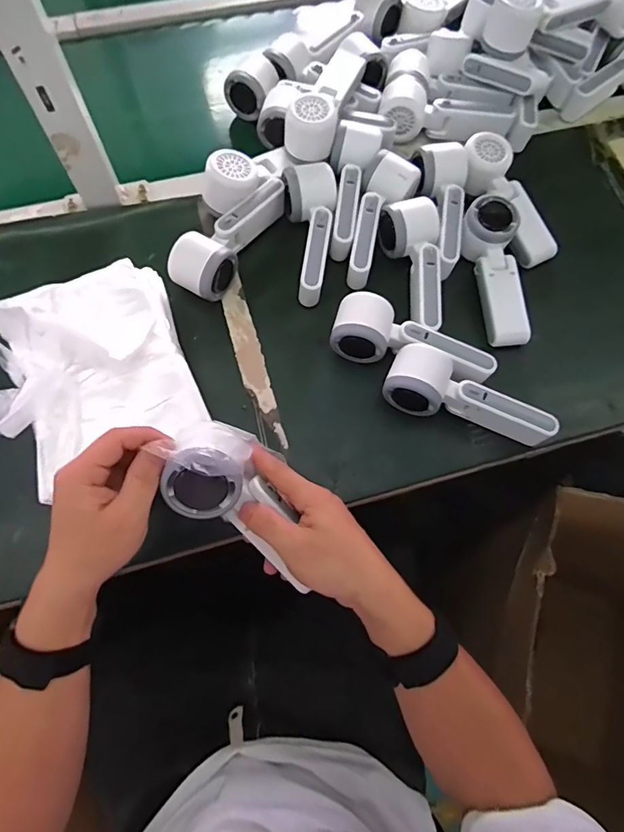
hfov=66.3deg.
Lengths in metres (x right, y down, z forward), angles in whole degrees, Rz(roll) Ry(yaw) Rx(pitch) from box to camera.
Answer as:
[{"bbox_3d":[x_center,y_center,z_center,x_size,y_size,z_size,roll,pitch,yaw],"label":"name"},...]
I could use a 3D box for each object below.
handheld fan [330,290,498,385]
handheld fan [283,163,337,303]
[{"bbox_3d":[0.100,-0.067,0.495,0.166,0.048,0.069,28,71,8],"label":"handheld fan"},{"bbox_3d":[-0.003,-0.203,0.536,0.058,0.054,0.154,1,70,-2],"label":"handheld fan"}]

